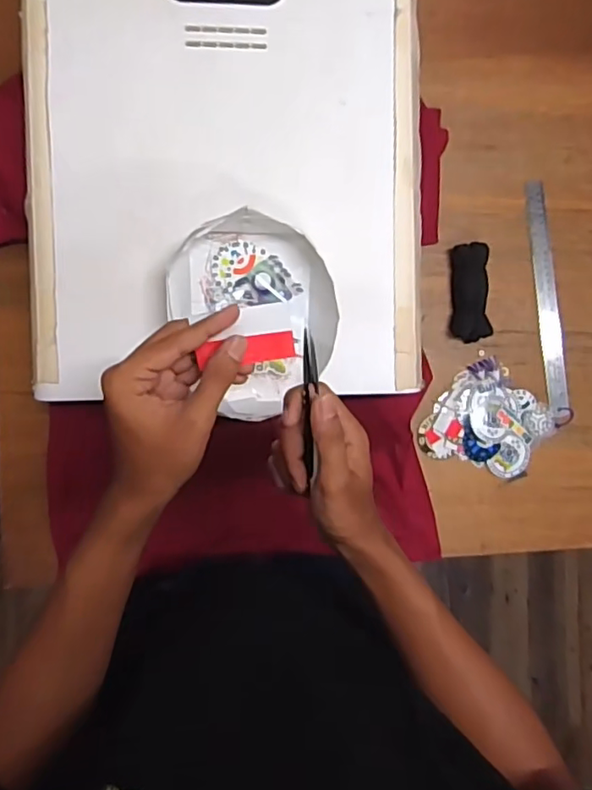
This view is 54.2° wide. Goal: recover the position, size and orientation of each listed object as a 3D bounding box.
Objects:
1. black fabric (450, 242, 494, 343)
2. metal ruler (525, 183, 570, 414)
[{"bbox_3d":[0.234,-0.135,0.776,0.048,0.034,0.129,-2,90,-6],"label":"black fabric"},{"bbox_3d":[0.347,-0.133,0.795,0.030,0.006,0.313,-7,92,3],"label":"metal ruler"}]

